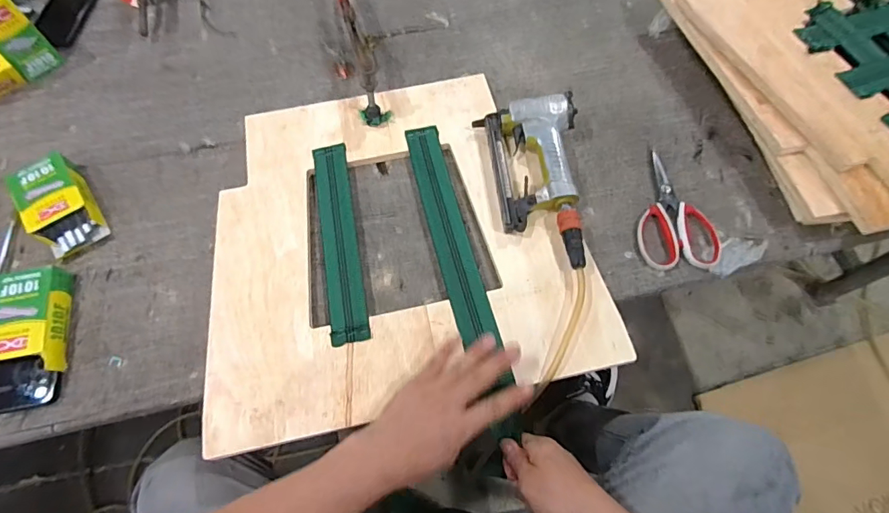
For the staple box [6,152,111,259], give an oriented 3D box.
[{"bbox_3d":[-0.527,-0.071,0.630,0.081,0.039,0.142,-32,69,-13],"label":"staple box"}]

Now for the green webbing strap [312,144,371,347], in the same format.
[{"bbox_3d":[-0.139,-0.028,0.608,0.046,0.006,0.287,-11,65,-4],"label":"green webbing strap"}]

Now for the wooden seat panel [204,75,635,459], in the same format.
[{"bbox_3d":[-0.067,-0.037,0.606,0.462,0.019,0.461,-11,65,-4],"label":"wooden seat panel"}]

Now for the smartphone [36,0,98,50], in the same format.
[{"bbox_3d":[-0.663,-0.430,0.811,0.088,0.007,0.165,4,65,3],"label":"smartphone"}]

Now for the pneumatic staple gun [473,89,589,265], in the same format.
[{"bbox_3d":[0.133,-0.101,0.616,0.132,0.049,0.248,-11,65,-4],"label":"pneumatic staple gun"}]

